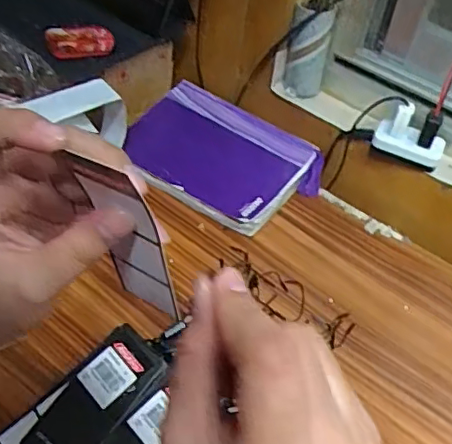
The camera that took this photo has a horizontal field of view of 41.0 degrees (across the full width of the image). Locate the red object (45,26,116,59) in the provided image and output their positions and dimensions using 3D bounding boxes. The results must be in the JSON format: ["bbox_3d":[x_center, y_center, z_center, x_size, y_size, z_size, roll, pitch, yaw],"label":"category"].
[{"bbox_3d":[-0.151,-0.187,0.630,0.068,0.021,0.036,-6,46,-14],"label":"red object"}]

